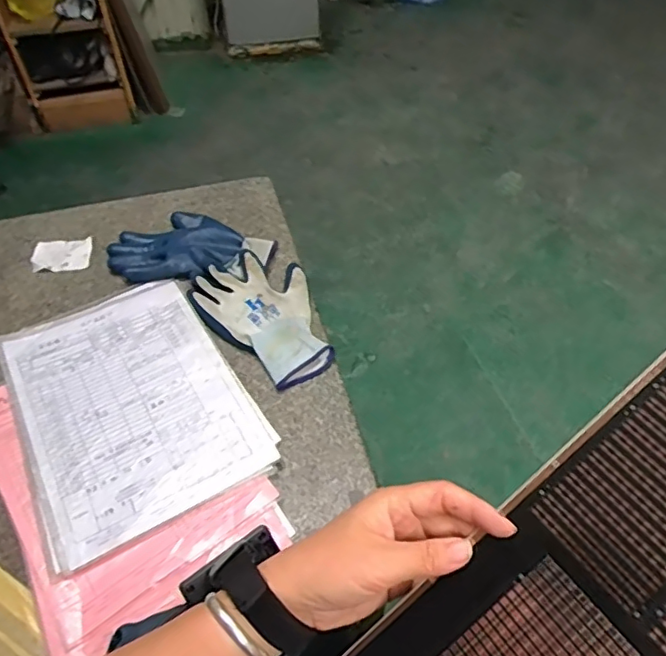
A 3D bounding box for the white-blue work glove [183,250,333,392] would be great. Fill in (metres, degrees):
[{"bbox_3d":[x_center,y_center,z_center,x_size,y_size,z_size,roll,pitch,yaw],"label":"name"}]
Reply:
[{"bbox_3d":[-0.075,-0.020,0.699,0.129,0.027,0.199,-37,59,-27],"label":"white-blue work glove"}]

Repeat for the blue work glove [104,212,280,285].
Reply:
[{"bbox_3d":[-0.188,-0.107,0.783,0.212,0.025,0.134,7,50,6],"label":"blue work glove"}]

